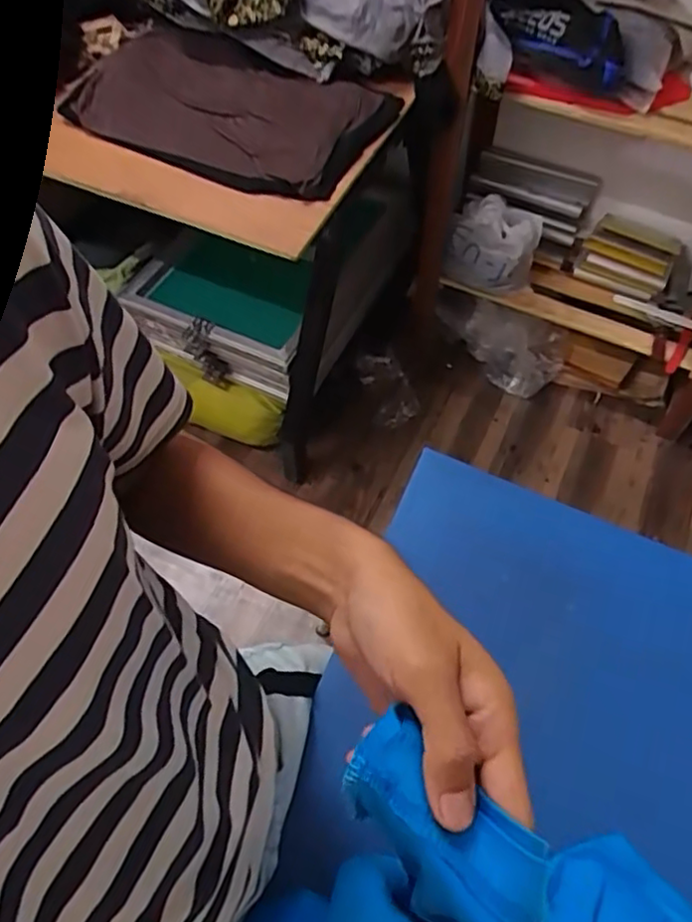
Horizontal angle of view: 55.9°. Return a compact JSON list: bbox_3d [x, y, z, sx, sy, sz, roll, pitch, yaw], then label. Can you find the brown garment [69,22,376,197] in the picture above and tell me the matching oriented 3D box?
[{"bbox_3d":[-0.239,-0.686,1.222,0.545,0.047,0.377,21,61,11],"label":"brown garment"}]

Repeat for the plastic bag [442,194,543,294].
[{"bbox_3d":[0.361,-0.531,1.613,0.217,0.183,0.132,17,60,8],"label":"plastic bag"}]

